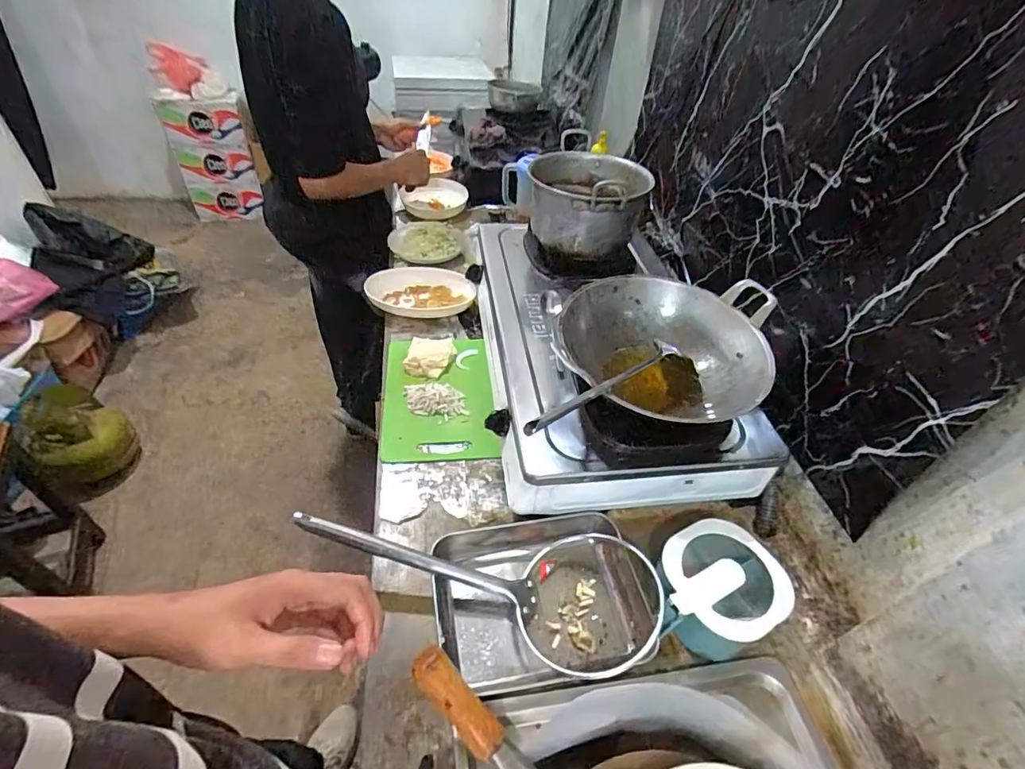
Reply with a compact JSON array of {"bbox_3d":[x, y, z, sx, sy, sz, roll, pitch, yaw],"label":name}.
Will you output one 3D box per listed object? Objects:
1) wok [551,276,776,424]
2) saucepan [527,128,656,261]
[{"bbox_3d":[0.211,-0.036,0.709,0.286,0.121,0.273,12,44,7],"label":"wok"},{"bbox_3d":[0.144,-0.366,1.009,0.212,0.177,0.280,10,44,5],"label":"saucepan"}]

